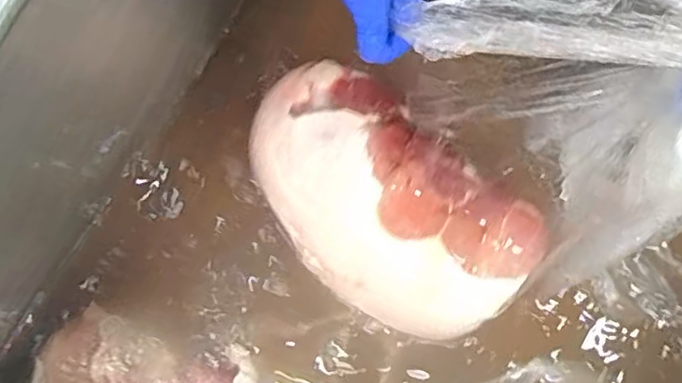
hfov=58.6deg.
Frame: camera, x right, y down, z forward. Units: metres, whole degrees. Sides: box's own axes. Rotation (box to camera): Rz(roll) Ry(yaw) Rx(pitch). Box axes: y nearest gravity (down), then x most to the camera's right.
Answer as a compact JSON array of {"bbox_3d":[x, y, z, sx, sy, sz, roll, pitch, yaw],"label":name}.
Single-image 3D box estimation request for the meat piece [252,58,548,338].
[{"bbox_3d":[0.029,0.006,0.568,0.288,0.095,0.159,44,82,8],"label":"meat piece"}]

